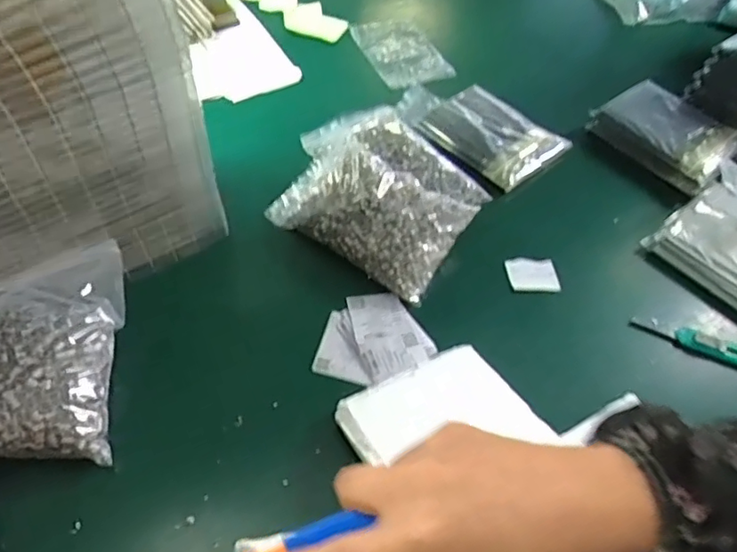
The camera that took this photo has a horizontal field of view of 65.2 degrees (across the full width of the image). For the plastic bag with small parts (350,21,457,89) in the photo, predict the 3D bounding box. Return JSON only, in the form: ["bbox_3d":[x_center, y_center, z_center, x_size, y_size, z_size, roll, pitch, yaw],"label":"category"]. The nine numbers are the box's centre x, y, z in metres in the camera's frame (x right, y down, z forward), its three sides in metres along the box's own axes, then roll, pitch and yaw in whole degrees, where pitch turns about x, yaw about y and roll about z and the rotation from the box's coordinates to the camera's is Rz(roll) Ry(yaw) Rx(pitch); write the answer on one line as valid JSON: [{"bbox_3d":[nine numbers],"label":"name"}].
[{"bbox_3d":[0.054,-0.386,0.984,0.125,0.014,0.188,-15,55,-16],"label":"plastic bag with small parts"}]

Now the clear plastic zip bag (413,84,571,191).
[{"bbox_3d":[0.182,-0.214,0.850,0.152,0.033,0.196,-32,61,-26],"label":"clear plastic zip bag"}]

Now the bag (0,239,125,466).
[{"bbox_3d":[-0.304,0.076,0.545,0.130,0.079,0.201,-4,52,-7],"label":"bag"}]

